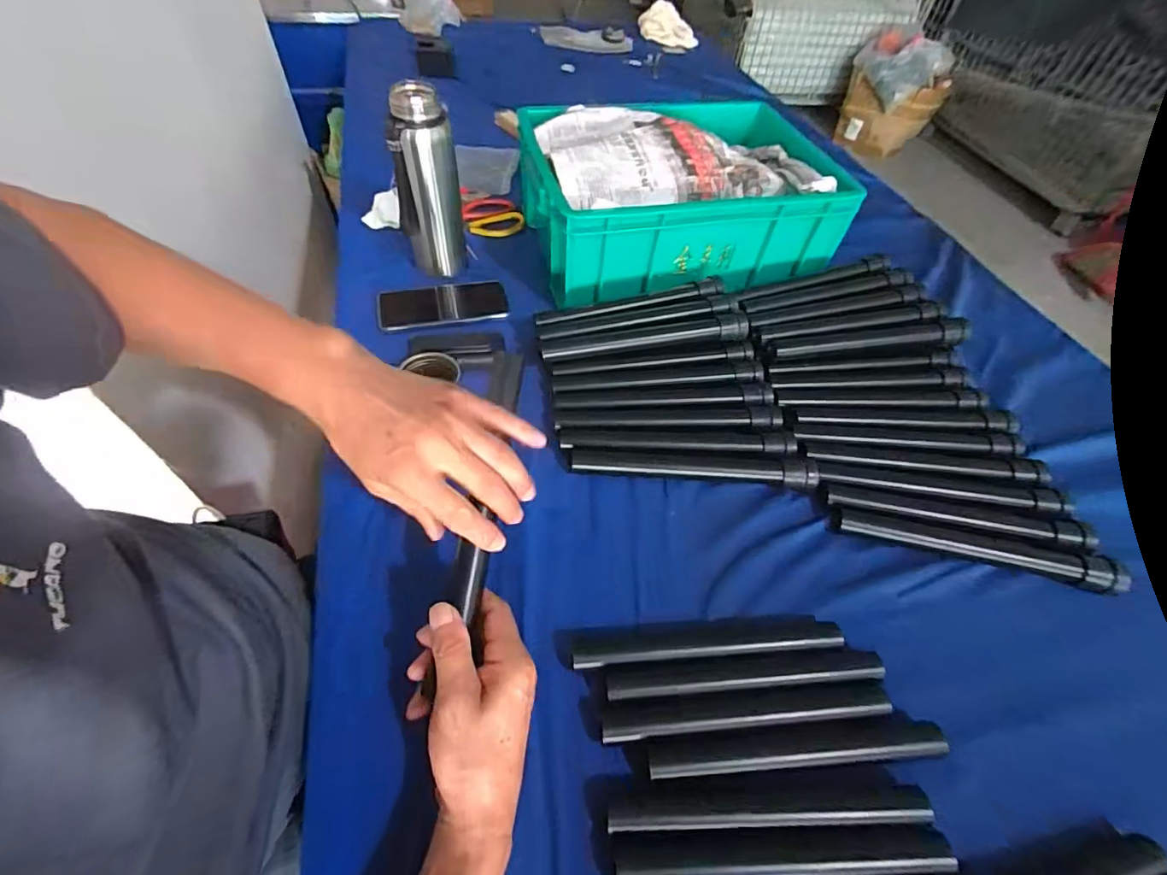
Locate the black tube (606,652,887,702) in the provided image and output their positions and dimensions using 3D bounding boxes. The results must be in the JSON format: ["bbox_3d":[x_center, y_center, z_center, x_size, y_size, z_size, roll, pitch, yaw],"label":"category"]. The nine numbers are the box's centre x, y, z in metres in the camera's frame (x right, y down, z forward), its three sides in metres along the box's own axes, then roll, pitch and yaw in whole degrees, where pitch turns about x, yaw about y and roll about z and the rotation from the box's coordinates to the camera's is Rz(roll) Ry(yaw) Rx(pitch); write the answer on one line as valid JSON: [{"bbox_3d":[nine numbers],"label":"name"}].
[{"bbox_3d":[0.127,0.188,0.393,0.218,0.014,0.021,-1,52,-6],"label":"black tube"}]

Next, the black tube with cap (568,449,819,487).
[{"bbox_3d":[0.112,0.032,0.512,0.249,0.023,0.028,4,52,-2],"label":"black tube with cap"}]

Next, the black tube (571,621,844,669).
[{"bbox_3d":[0.101,0.170,0.408,0.219,0.018,0.021,-2,52,-6],"label":"black tube"}]

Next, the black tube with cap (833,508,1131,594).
[{"bbox_3d":[0.364,0.103,0.466,0.244,0.024,0.030,13,52,5],"label":"black tube with cap"}]

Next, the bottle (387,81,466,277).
[{"bbox_3d":[-0.193,-0.312,0.618,0.073,0.192,0.061,-9,53,-12],"label":"bottle"}]

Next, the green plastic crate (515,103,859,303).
[{"bbox_3d":[0.119,-0.339,0.710,0.410,0.131,0.304,-10,53,-13],"label":"green plastic crate"}]

